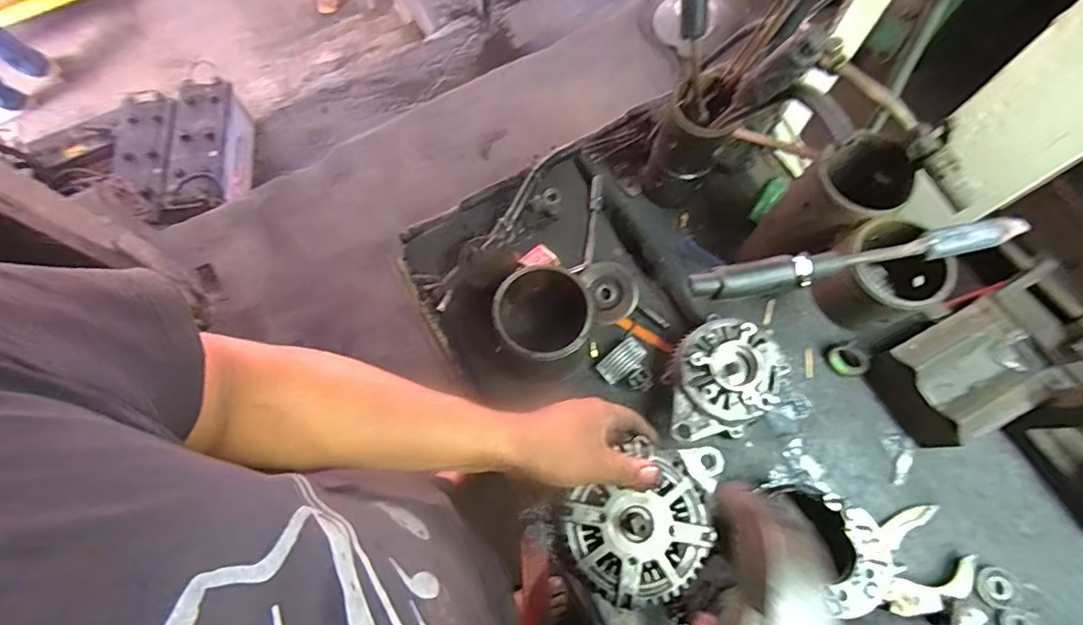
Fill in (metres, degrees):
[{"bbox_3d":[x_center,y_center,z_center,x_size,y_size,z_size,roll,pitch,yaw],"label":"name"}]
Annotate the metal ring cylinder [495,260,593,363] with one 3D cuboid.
[{"bbox_3d":[0.001,0.014,0.630,0.107,0.117,0.113,-8,72,-2],"label":"metal ring cylinder"}]

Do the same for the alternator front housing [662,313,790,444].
[{"bbox_3d":[0.203,0.087,0.613,0.120,0.086,0.150,41,77,13],"label":"alternator front housing"}]

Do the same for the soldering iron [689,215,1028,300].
[{"bbox_3d":[0.265,-0.043,0.443,0.271,0.030,0.029,-8,72,-2],"label":"soldering iron"}]

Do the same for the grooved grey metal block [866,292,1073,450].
[{"bbox_3d":[0.477,0.074,0.606,0.137,0.100,0.121,-26,73,-8],"label":"grooved grey metal block"}]

